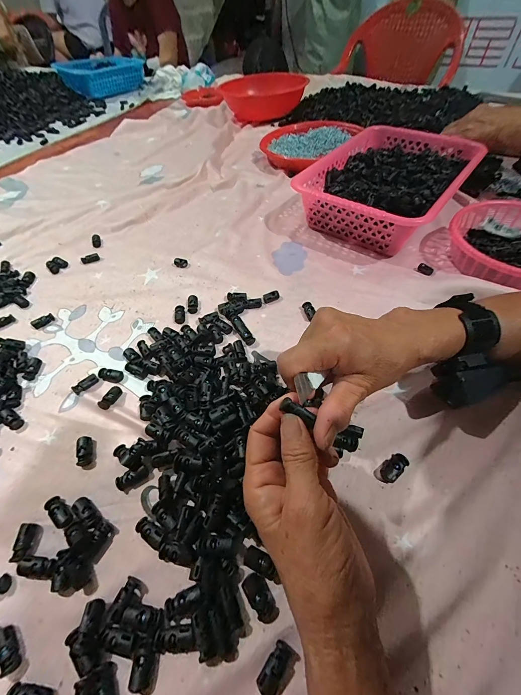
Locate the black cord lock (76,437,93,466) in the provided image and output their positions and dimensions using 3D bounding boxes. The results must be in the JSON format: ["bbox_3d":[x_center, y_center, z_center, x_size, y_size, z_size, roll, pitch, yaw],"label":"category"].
[{"bbox_3d":[-0.175,0.103,0.285,0.013,0.010,0.026,-15,57,-8],"label":"black cord lock"}]

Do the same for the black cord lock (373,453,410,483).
[{"bbox_3d":[0.121,0.111,0.263,0.031,0.008,0.016,-31,61,-18],"label":"black cord lock"}]

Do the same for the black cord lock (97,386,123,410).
[{"bbox_3d":[-0.165,0.055,0.313,0.011,0.009,0.029,17,45,13],"label":"black cord lock"}]

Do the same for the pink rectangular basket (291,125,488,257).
[{"bbox_3d":[0.218,-0.286,0.508,0.224,0.087,0.310,33,63,22],"label":"pink rectangular basket"}]

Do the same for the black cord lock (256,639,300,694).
[{"bbox_3d":[0.012,0.216,0.190,0.018,0.007,0.028,32,63,21],"label":"black cord lock"}]

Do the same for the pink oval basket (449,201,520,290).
[{"bbox_3d":[0.367,-0.156,0.418,0.162,0.058,0.210,21,59,15],"label":"pink oval basket"}]

